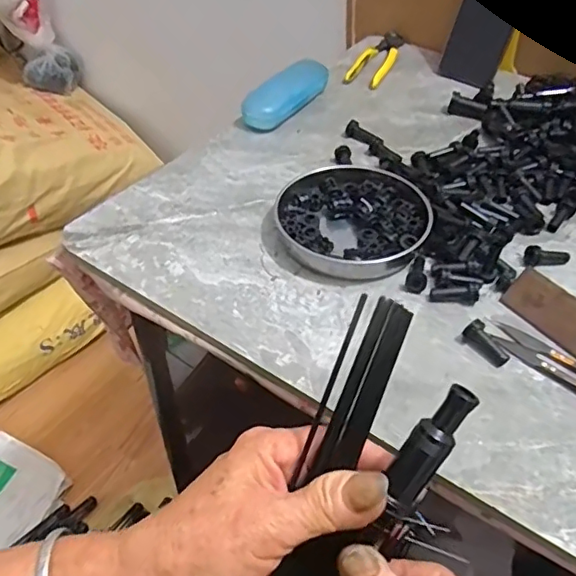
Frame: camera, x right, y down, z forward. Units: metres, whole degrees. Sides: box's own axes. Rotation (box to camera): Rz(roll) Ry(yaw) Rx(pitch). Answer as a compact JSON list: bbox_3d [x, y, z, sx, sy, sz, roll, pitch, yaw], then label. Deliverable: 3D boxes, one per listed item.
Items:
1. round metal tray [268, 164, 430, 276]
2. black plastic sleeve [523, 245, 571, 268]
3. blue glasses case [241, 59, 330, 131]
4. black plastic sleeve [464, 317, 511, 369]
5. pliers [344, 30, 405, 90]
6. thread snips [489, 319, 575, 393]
[{"bbox_3d":[0.062,-0.064,0.529,0.139,0.027,0.131,1,46,-1],"label":"round metal tray"},{"bbox_3d":[0.230,-0.030,0.506,0.043,0.020,0.019,-10,47,-12],"label":"black plastic sleeve"},{"bbox_3d":[0.000,-0.242,0.697,0.047,0.046,0.142,25,50,20],"label":"blue glasses case"},{"bbox_3d":[0.150,0.043,0.433,0.016,0.013,0.038,-26,67,-25],"label":"black plastic sleeve"},{"bbox_3d":[0.127,-0.321,0.792,0.046,0.010,0.163,18,48,15],"label":"pliers"},{"bbox_3d":[0.205,0.058,0.417,0.117,0.010,0.028,35,54,28],"label":"thread snips"}]

